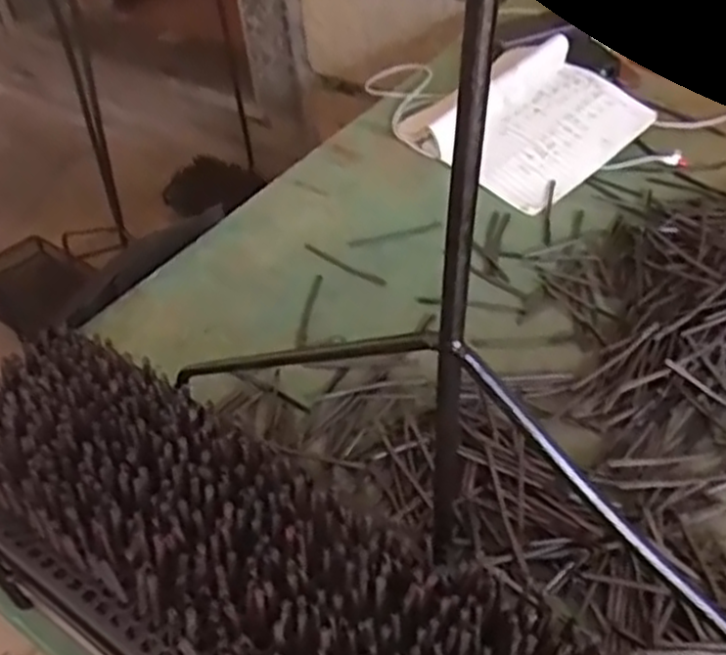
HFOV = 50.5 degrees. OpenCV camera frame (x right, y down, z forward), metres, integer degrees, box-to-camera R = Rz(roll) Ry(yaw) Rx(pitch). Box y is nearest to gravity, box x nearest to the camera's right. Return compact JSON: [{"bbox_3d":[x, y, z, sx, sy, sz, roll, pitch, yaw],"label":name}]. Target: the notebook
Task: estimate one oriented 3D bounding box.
[{"bbox_3d":[0.182,-0.226,0.847,0.200,0.029,0.189,-39,67,-17],"label":"notebook"}]

